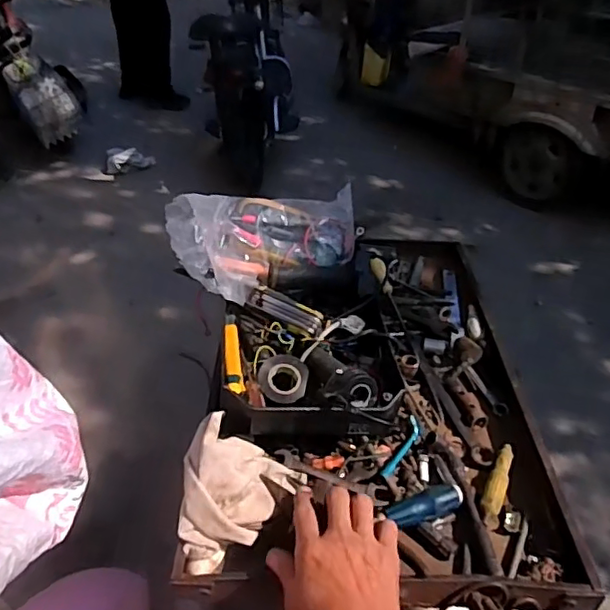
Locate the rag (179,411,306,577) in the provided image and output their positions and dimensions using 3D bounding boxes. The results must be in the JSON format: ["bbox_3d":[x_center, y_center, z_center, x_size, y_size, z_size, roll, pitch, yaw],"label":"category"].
[{"bbox_3d":[-0.080,0.184,0.586,0.111,0.066,0.147,22,40,20],"label":"rag"}]

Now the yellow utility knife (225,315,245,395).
[{"bbox_3d":[-0.089,0.056,0.702,0.019,0.016,0.141,-3,38,-11],"label":"yellow utility knife"}]

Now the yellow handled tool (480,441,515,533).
[{"bbox_3d":[0.218,0.203,0.657,0.024,0.017,0.107,18,39,16],"label":"yellow handled tool"}]

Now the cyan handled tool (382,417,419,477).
[{"bbox_3d":[0.116,0.168,0.684,0.017,0.021,0.108,21,40,19],"label":"cyan handled tool"}]

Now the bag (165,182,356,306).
[{"bbox_3d":[-0.046,-0.102,0.800,0.265,0.113,0.139,-13,41,-23],"label":"bag"}]

